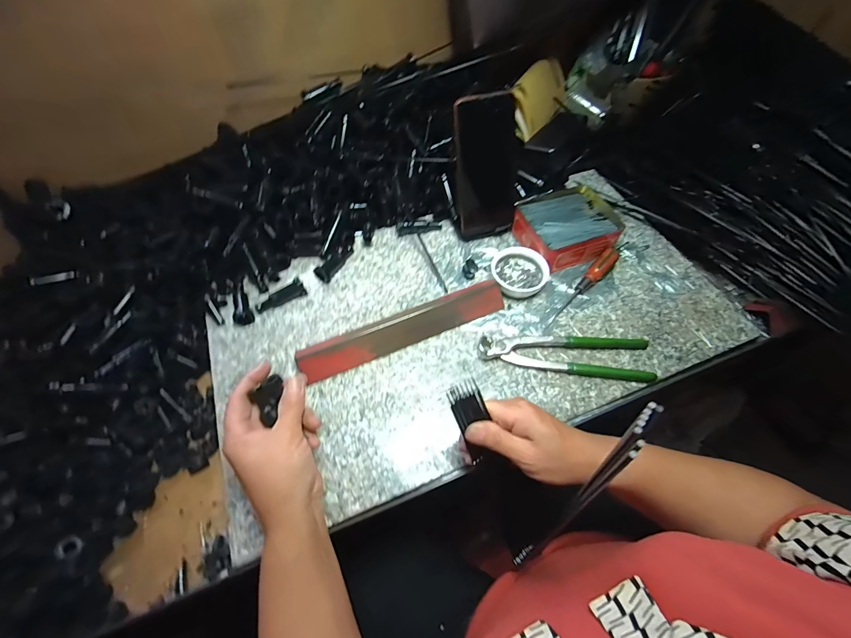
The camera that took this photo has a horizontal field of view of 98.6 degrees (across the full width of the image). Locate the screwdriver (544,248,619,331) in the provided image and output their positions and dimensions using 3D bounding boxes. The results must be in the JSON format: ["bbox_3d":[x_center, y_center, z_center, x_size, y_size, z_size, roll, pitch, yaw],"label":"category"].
[{"bbox_3d":[0.203,-0.041,0.477,0.150,0.022,0.020,-40,66,-21],"label":"screwdriver"}]

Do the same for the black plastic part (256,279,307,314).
[{"bbox_3d":[-0.186,-0.028,0.469,0.063,0.019,0.015,-31,63,-17],"label":"black plastic part"}]

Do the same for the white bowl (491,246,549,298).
[{"bbox_3d":[0.125,-0.062,0.487,0.071,0.026,0.071,0,58,0],"label":"white bowl"}]

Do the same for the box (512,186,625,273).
[{"bbox_3d":[0.197,-0.131,0.517,0.127,0.042,0.111,-18,60,-10],"label":"box"}]

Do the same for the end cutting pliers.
[{"bbox_3d":[0.162,0.045,0.421,0.195,0.017,0.052,-1,58,0],"label":"end cutting pliers"}]

